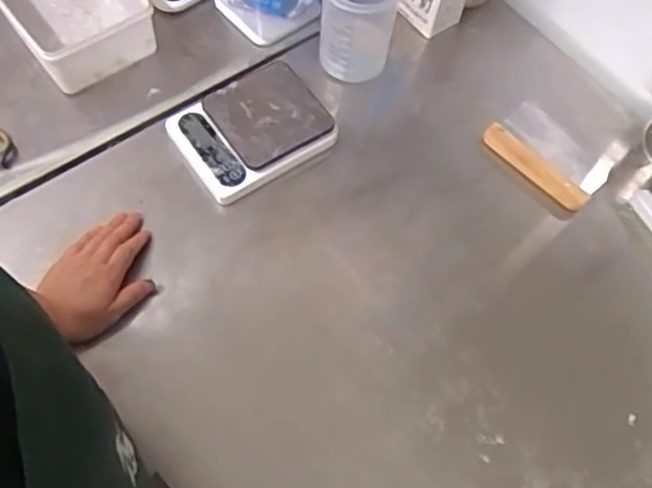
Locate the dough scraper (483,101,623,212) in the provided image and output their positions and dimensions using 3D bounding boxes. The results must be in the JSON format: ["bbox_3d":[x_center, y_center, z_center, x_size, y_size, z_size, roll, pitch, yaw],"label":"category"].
[{"bbox_3d":[0.296,-0.128,0.849,0.146,0.017,0.128,40,68,16],"label":"dough scraper"}]

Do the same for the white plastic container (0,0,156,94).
[{"bbox_3d":[-0.329,-0.310,0.860,0.140,0.082,0.211,-31,69,-17],"label":"white plastic container"}]

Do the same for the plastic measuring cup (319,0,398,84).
[{"bbox_3d":[0.041,-0.286,0.850,0.095,0.139,0.096,1,63,-3],"label":"plastic measuring cup"}]

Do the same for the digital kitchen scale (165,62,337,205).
[{"bbox_3d":[-0.093,-0.142,0.816,0.173,0.043,0.143,-30,69,-17],"label":"digital kitchen scale"}]

